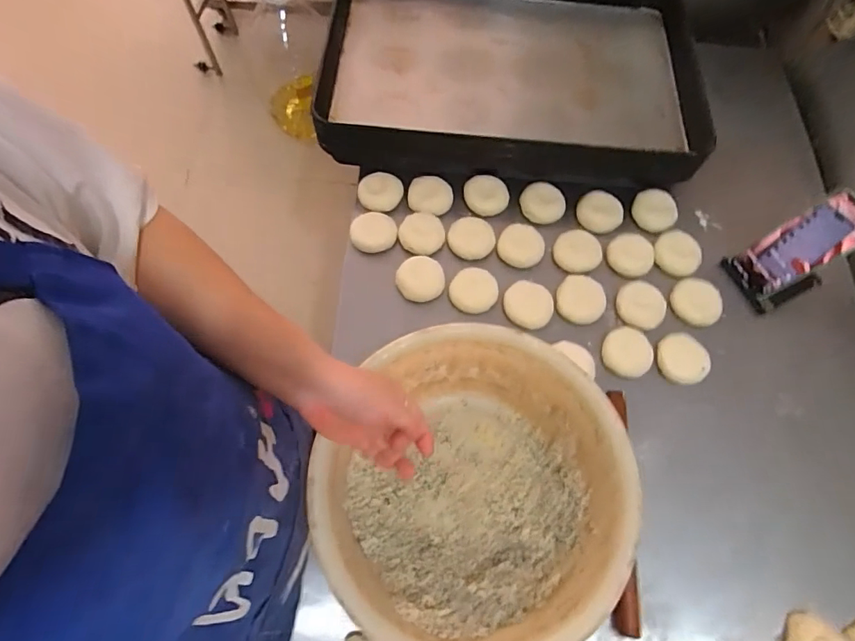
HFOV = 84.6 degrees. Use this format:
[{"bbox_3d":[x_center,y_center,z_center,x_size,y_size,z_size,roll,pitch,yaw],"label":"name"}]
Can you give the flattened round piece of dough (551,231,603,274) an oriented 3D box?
[{"bbox_3d":[0.230,-0.106,0.721,0.069,0.016,0.070,1,67,-2],"label":"flattened round piece of dough"}]

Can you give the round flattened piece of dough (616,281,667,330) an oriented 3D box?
[{"bbox_3d":[0.314,-0.023,0.690,0.069,0.010,0.074,1,67,-2],"label":"round flattened piece of dough"}]

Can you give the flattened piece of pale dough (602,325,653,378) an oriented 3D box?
[{"bbox_3d":[0.282,0.044,0.659,0.068,0.015,0.067,-1,68,-3],"label":"flattened piece of pale dough"}]

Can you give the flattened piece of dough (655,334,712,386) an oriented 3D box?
[{"bbox_3d":[0.357,0.052,0.650,0.062,0.024,0.067,2,67,-2],"label":"flattened piece of dough"}]

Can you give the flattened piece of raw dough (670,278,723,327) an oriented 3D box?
[{"bbox_3d":[0.397,-0.028,0.690,0.059,0.025,0.072,-39,74,-17],"label":"flattened piece of raw dough"}]

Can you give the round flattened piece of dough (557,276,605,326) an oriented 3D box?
[{"bbox_3d":[0.225,-0.031,0.689,0.066,0.016,0.071,1,67,-2],"label":"round flattened piece of dough"}]

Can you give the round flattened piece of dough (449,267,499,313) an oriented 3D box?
[{"bbox_3d":[0.067,-0.044,0.686,0.068,0.028,0.061,1,67,-2],"label":"round flattened piece of dough"}]

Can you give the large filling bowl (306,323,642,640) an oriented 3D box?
[{"bbox_3d":[0.053,0.186,0.530,0.308,0.112,0.326,1,67,-2],"label":"large filling bowl"}]

